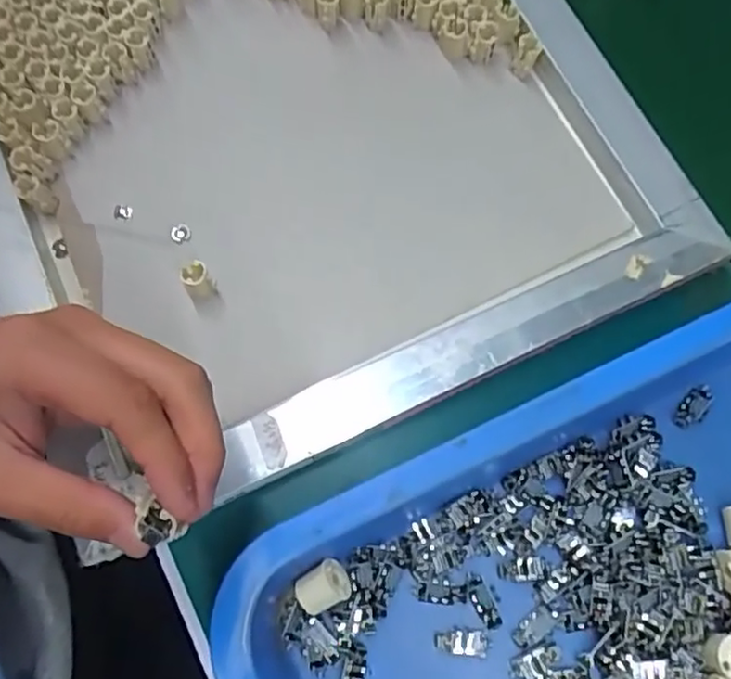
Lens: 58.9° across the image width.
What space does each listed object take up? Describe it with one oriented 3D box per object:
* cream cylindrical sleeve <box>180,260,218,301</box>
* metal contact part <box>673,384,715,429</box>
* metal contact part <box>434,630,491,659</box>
[{"bbox_3d":[-0.090,-0.032,0.348,0.014,0.021,0.016,-35,77,-11],"label":"cream cylindrical sleeve"},{"bbox_3d":[0.173,0.036,0.339,0.014,0.004,0.028,42,76,10],"label":"metal contact part"},{"bbox_3d":[0.046,0.143,0.305,0.025,0.005,0.011,4,73,-1],"label":"metal contact part"}]

